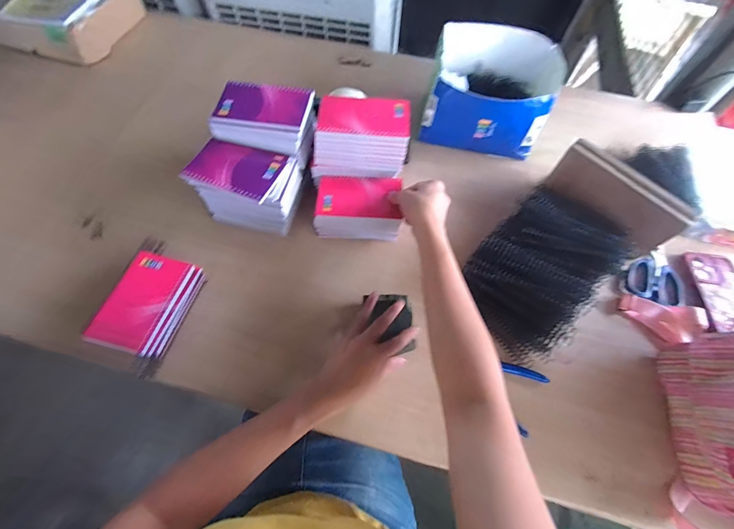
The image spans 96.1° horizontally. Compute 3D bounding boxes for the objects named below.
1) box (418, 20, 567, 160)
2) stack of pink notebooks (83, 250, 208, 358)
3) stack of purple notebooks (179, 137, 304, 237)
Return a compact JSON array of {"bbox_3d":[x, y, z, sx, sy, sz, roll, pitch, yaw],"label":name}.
[{"bbox_3d":[0.231,-0.328,0.630,0.222,0.124,0.204,11,63,5],"label":"box"},{"bbox_3d":[-0.300,0.057,0.460,0.087,0.059,0.133,13,63,5],"label":"stack of pink notebooks"},{"bbox_3d":[-0.183,-0.112,0.518,0.138,0.117,0.095,13,63,5],"label":"stack of purple notebooks"}]

